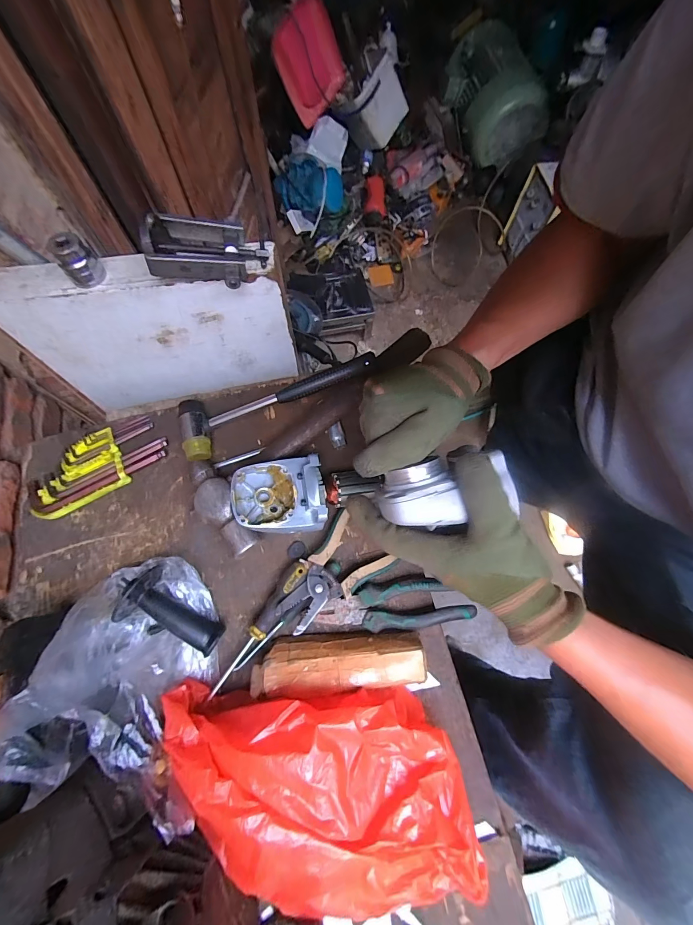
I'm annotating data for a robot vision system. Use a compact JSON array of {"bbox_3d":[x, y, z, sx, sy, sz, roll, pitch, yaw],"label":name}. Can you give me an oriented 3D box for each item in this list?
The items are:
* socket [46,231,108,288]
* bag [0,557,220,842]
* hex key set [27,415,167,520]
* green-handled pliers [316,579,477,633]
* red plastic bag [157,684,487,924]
[{"bbox_3d":[-0.310,-0.232,0.403,0.038,0.044,0.036,-34,75,-12],"label":"socket"},{"bbox_3d":[-0.210,0.199,0.326,0.147,0.144,0.214,-3,71,-3],"label":"bag"},{"bbox_3d":[-0.328,0.002,0.459,0.168,0.011,0.088,-27,73,-10],"label":"hex key set"},{"bbox_3d":[0.056,0.165,0.403,0.172,0.014,0.050,-4,71,-3],"label":"green-handled pliers"},{"bbox_3d":[-0.029,0.306,0.320,0.290,0.085,0.166,0,70,-1],"label":"red plastic bag"}]

